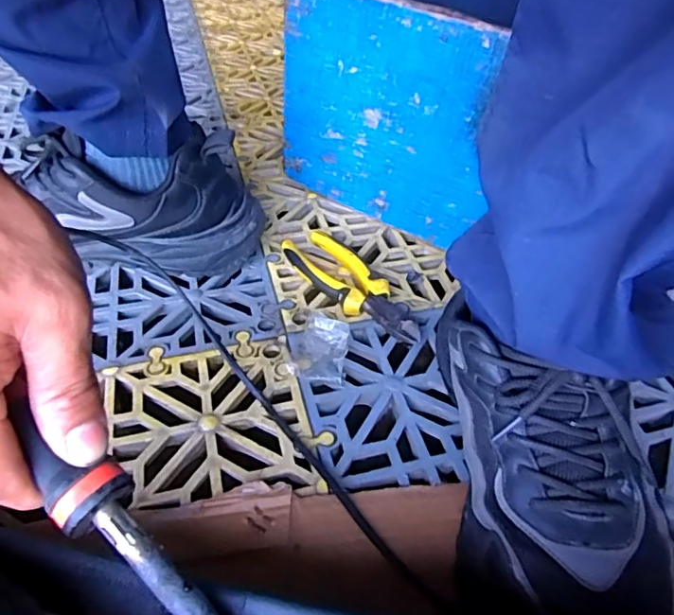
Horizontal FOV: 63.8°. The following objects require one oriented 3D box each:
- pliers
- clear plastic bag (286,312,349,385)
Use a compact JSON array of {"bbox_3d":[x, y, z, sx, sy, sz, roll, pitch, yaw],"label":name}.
[{"bbox_3d":[0.014,-0.019,0.459,0.049,0.021,0.150,-29,51,-30],"label":"pliers"},{"bbox_3d":[-0.013,0.029,0.404,0.040,0.024,0.048,10,43,8],"label":"clear plastic bag"}]

